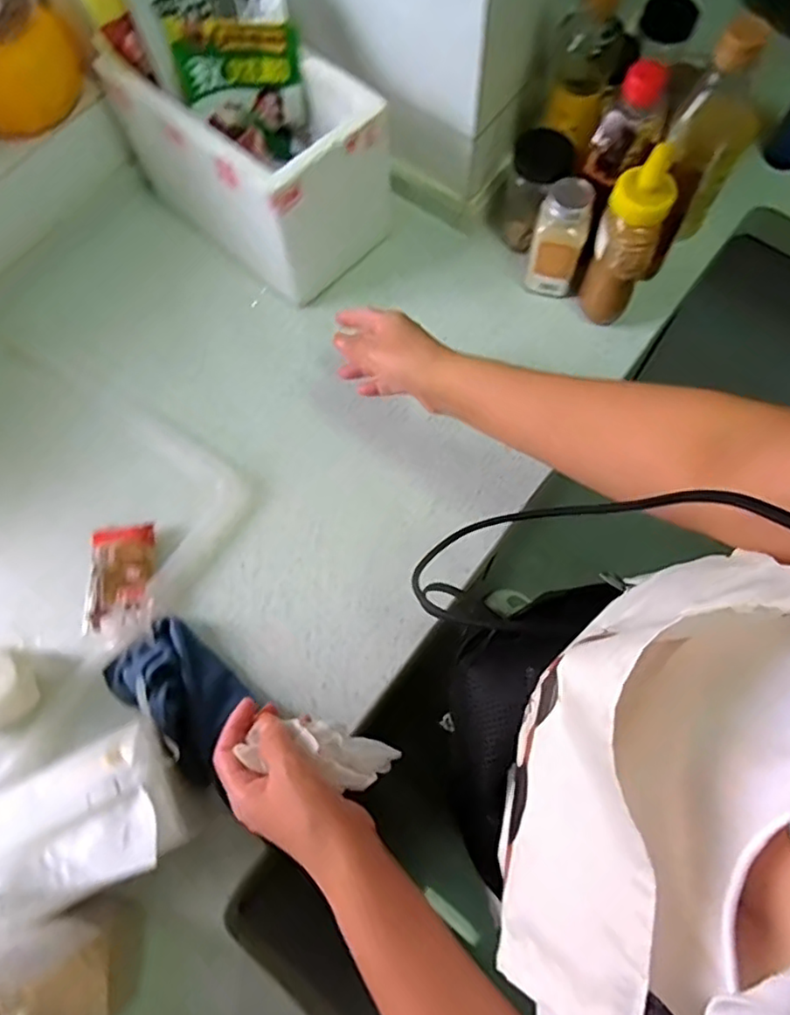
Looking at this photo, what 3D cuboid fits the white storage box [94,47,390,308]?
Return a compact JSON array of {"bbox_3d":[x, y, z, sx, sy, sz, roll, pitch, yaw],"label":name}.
[{"bbox_3d":[-0.141,-0.371,0.672,0.258,0.155,0.159,40,76,14],"label":"white storage box"}]

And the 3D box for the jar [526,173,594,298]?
[{"bbox_3d":[0.167,-0.275,0.656,0.049,0.120,0.057,12,71,6],"label":"jar"}]

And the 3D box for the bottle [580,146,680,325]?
[{"bbox_3d":[0.219,-0.250,0.613,0.056,0.182,0.060,27,73,11],"label":"bottle"}]

